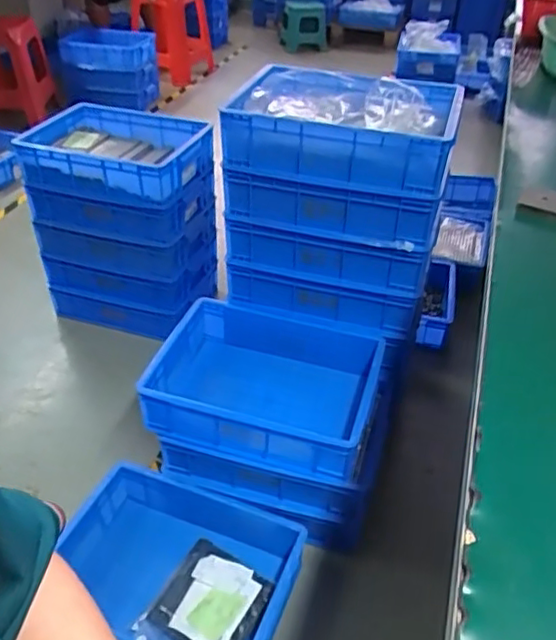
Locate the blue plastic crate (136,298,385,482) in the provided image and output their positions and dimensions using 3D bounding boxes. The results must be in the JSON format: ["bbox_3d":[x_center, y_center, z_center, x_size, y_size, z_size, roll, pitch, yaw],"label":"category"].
[{"bbox_3d":[-0.022,0.126,1.216,0.401,0.141,0.308,12,39,14],"label":"blue plastic crate"}]

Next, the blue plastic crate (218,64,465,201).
[{"bbox_3d":[0.128,-0.371,1.175,0.414,0.140,0.286,14,39,17],"label":"blue plastic crate"}]

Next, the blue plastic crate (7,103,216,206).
[{"bbox_3d":[-0.427,-0.434,1.593,0.453,0.117,0.312,13,39,16],"label":"blue plastic crate"}]

